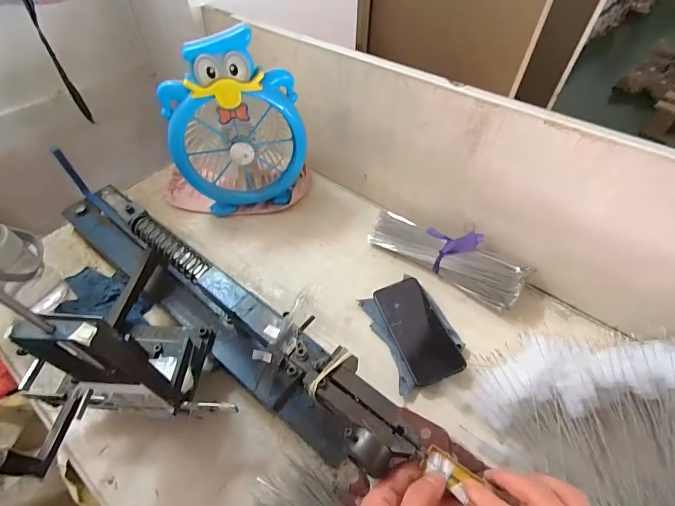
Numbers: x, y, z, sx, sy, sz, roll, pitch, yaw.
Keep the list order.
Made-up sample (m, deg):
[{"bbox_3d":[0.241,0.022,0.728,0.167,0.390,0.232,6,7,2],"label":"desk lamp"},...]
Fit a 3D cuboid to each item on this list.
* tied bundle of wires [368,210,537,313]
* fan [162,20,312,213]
[{"bbox_3d":[0.180,0.000,0.600,0.258,0.070,0.086,29,57,21],"label":"tied bundle of wires"},{"bbox_3d":[-0.173,-0.226,0.633,0.217,0.294,0.143,-8,52,-6],"label":"fan"}]

